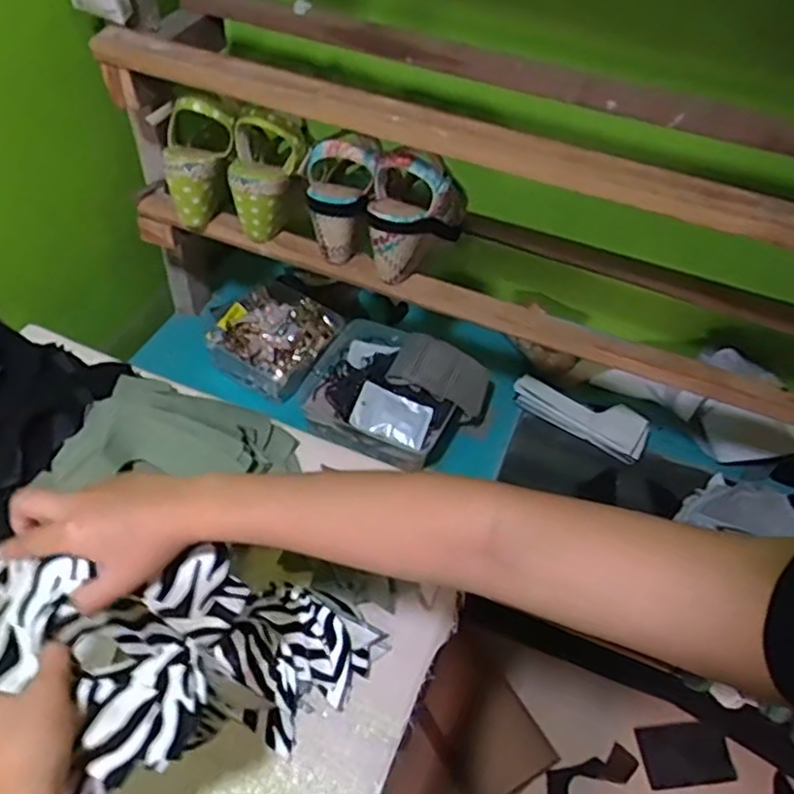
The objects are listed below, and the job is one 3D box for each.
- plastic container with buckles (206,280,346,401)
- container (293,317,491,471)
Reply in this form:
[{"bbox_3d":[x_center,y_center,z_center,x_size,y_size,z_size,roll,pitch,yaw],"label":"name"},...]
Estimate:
[{"bbox_3d":[-0.182,-0.088,0.987,0.168,0.064,0.160,28,52,17],"label":"plastic container with buckles"},{"bbox_3d":[-0.008,-0.011,0.928,0.224,0.069,0.198,23,50,13],"label":"container"}]

